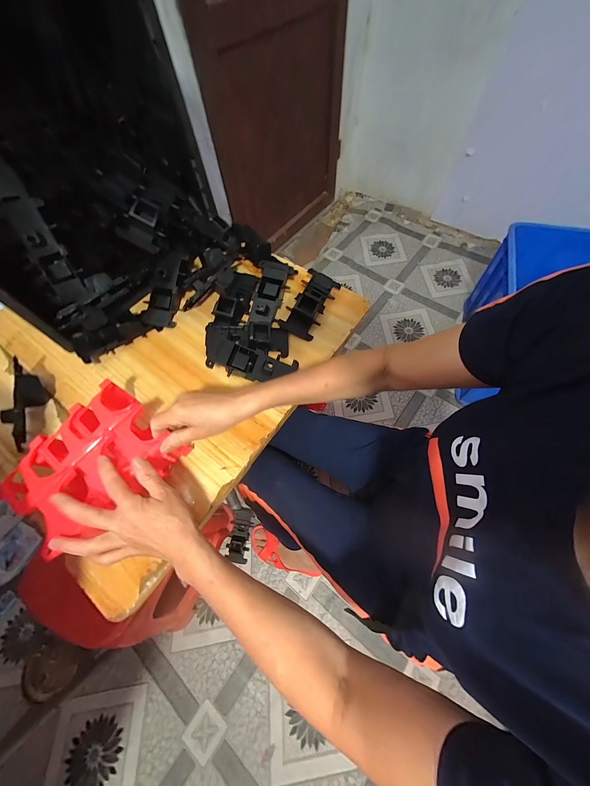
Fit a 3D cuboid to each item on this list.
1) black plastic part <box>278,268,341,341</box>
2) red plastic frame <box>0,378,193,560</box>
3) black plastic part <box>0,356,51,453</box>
[{"bbox_3d":[0.030,-0.180,0.522,0.066,0.050,0.144,24,67,14],"label":"black plastic part"},{"bbox_3d":[-0.270,0.098,0.374,0.154,0.068,0.194,25,67,15],"label":"red plastic frame"},{"bbox_3d":[-0.438,0.019,0.430,0.034,0.059,0.131,-1,63,2],"label":"black plastic part"}]

